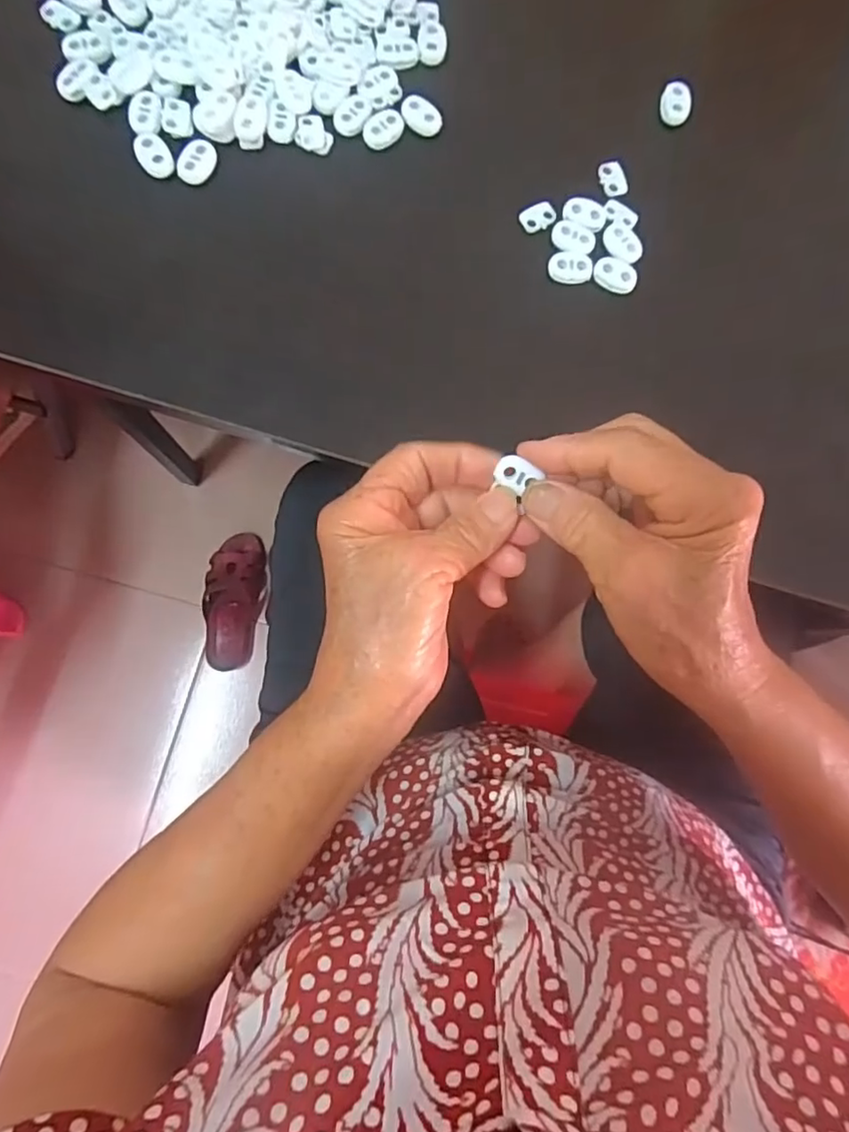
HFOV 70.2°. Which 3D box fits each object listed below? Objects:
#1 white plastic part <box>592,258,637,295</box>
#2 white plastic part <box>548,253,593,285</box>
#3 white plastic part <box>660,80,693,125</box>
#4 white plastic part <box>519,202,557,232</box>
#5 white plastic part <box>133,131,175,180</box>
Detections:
[{"bbox_3d":[0.098,-0.149,0.310,0.022,0.004,0.016,20,82,-2],"label":"white plastic part"},{"bbox_3d":[0.075,-0.152,0.309,0.022,0.004,0.015,2,83,-5],"label":"white plastic part"},{"bbox_3d":[0.136,-0.251,0.327,0.016,0.005,0.022,4,83,-4],"label":"white plastic part"},{"bbox_3d":[0.059,-0.181,0.313,0.019,0.004,0.014,-29,86,-8],"label":"white plastic part"},{"bbox_3d":[-0.133,-0.202,0.299,0.016,0.007,0.023,-28,86,-8],"label":"white plastic part"}]

